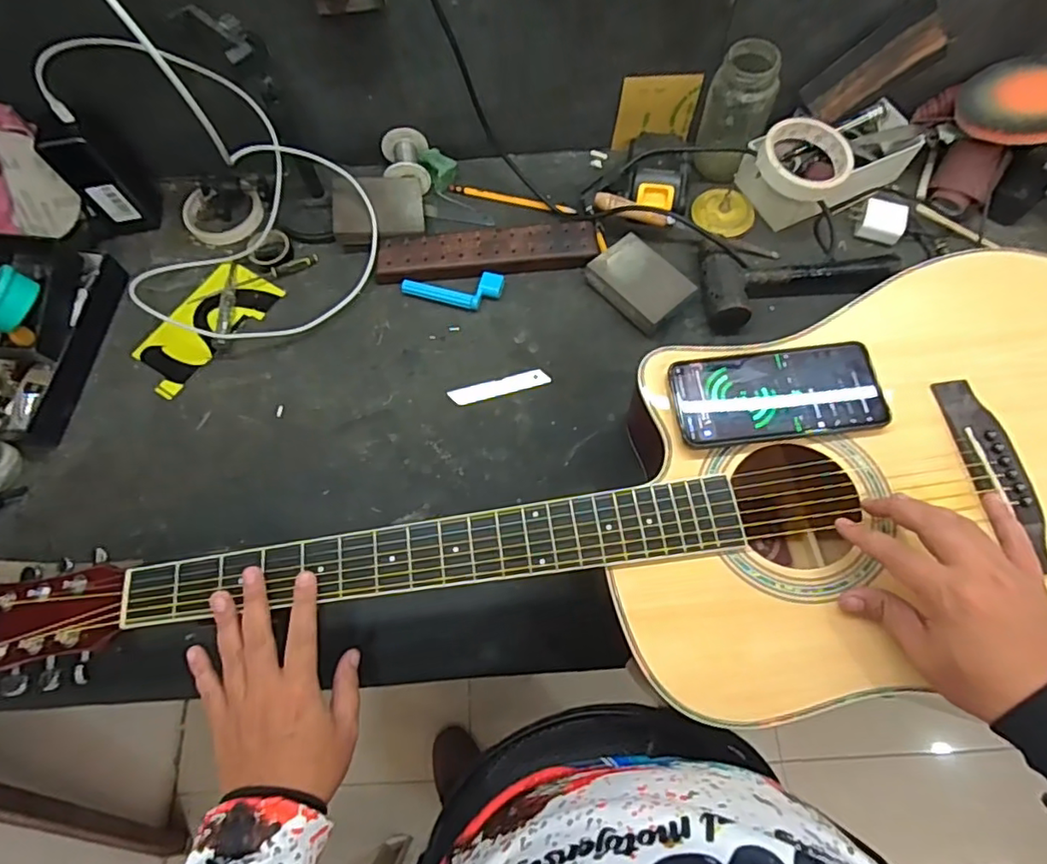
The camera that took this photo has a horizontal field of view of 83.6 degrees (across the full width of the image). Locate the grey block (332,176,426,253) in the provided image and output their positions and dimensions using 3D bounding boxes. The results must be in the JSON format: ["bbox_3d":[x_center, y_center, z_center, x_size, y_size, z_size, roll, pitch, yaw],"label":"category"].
[{"bbox_3d":[-0.164,-0.251,0.669,0.100,0.030,0.079,-7,86,-16],"label":"grey block"}]

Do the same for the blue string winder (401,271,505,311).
[{"bbox_3d":[-0.078,-0.155,0.654,0.112,0.012,0.042,-6,68,0],"label":"blue string winder"}]

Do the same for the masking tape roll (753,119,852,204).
[{"bbox_3d":[0.299,-0.290,0.627,0.093,0.033,0.083,12,69,7],"label":"masking tape roll"}]

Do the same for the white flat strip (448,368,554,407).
[{"bbox_3d":[-0.025,-0.048,0.618,0.104,0.004,0.020,-15,68,-4],"label":"white flat strip"}]

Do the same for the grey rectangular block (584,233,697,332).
[{"bbox_3d":[0.126,-0.164,0.638,0.074,0.029,0.100,-40,72,-13],"label":"grey rectangular block"}]

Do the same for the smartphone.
[{"bbox_3d":[0.204,-0.032,0.472,0.162,0.009,0.076,-6,68,0],"label":"smartphone"}]

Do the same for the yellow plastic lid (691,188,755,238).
[{"bbox_3d":[0.234,-0.257,0.681,0.069,0.017,0.062,-8,76,1],"label":"yellow plastic lid"}]

